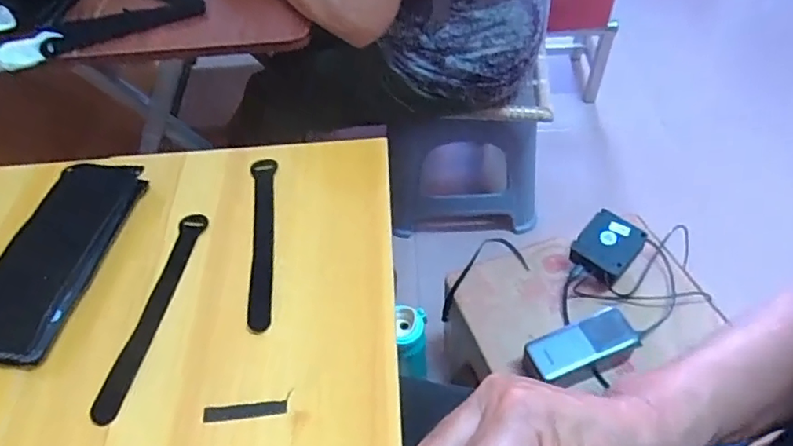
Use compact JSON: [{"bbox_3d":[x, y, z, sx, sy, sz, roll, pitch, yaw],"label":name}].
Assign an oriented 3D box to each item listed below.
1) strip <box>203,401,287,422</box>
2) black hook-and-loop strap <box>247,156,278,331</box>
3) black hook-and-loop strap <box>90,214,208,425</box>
[{"bbox_3d":[-0.112,0.139,0.411,0.061,0.004,0.010,-7,54,2],"label":"strip"},{"bbox_3d":[-0.124,0.013,0.512,0.023,0.008,0.191,-7,51,-1],"label":"black hook-and-loop strap"},{"bbox_3d":[-0.205,0.072,0.472,0.021,0.008,0.194,5,52,8],"label":"black hook-and-loop strap"}]

